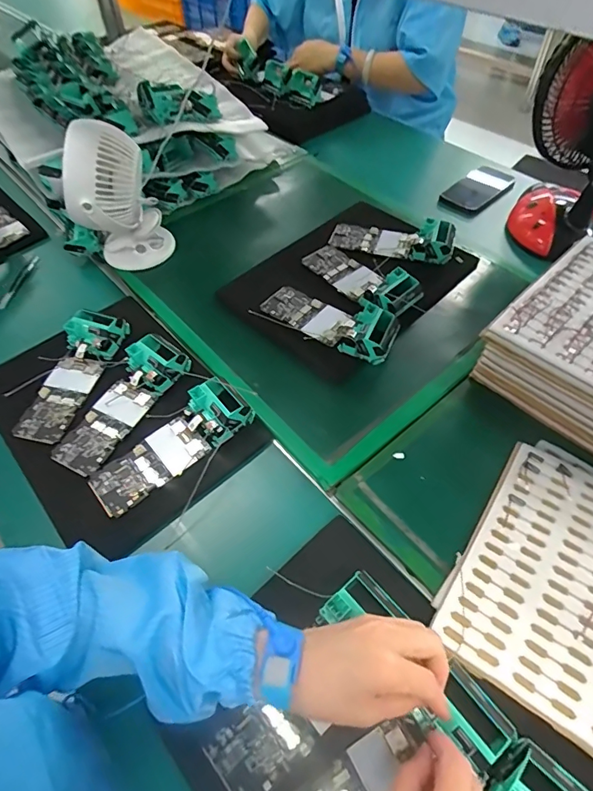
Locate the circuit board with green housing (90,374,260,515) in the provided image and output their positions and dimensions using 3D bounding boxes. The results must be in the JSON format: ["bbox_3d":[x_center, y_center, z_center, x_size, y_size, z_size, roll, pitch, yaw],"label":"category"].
[{"bbox_3d":[-0.147,0.054,0.538,0.197,0.033,0.073,-39,63,-24],"label":"circuit board with green housing"}]

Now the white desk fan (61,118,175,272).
[{"bbox_3d":[-0.270,-0.285,0.690,0.130,0.228,0.104,-18,57,-12],"label":"white desk fan"}]

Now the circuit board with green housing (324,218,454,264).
[{"bbox_3d":[0.155,-0.256,0.738,0.195,0.044,0.060,14,56,10],"label":"circuit board with green housing"}]

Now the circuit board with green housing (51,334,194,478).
[{"bbox_3d":[-0.221,0.001,0.578,0.075,0.032,0.206,27,59,19],"label":"circuit board with green housing"}]

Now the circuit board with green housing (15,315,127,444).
[{"bbox_3d":[-0.295,-0.034,0.608,0.069,0.035,0.201,10,55,8],"label":"circuit board with green housing"}]

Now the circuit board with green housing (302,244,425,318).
[{"bbox_3d":[0.099,-0.179,0.683,0.074,0.036,0.179,-34,61,-21],"label":"circuit board with green housing"}]

